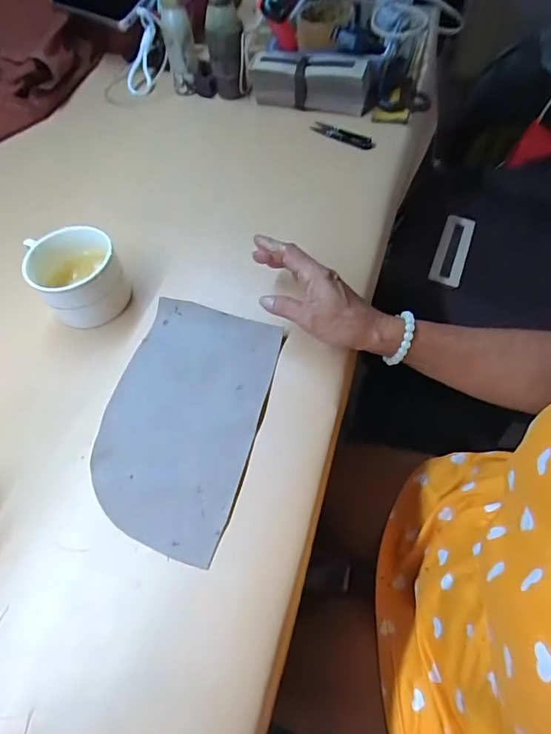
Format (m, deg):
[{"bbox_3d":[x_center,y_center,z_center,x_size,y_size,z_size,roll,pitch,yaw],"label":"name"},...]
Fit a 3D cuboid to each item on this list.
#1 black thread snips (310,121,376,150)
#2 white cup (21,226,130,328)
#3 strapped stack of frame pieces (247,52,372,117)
[{"bbox_3d":[0.087,-0.308,0.599,0.095,0.010,0.019,33,66,22],"label":"black thread snips"},{"bbox_3d":[-0.200,-0.091,0.461,0.082,0.065,0.087,-2,58,3],"label":"white cup"},{"bbox_3d":[0.045,-0.388,0.612,0.163,0.062,0.038,11,60,11],"label":"strapped stack of frame pieces"}]

